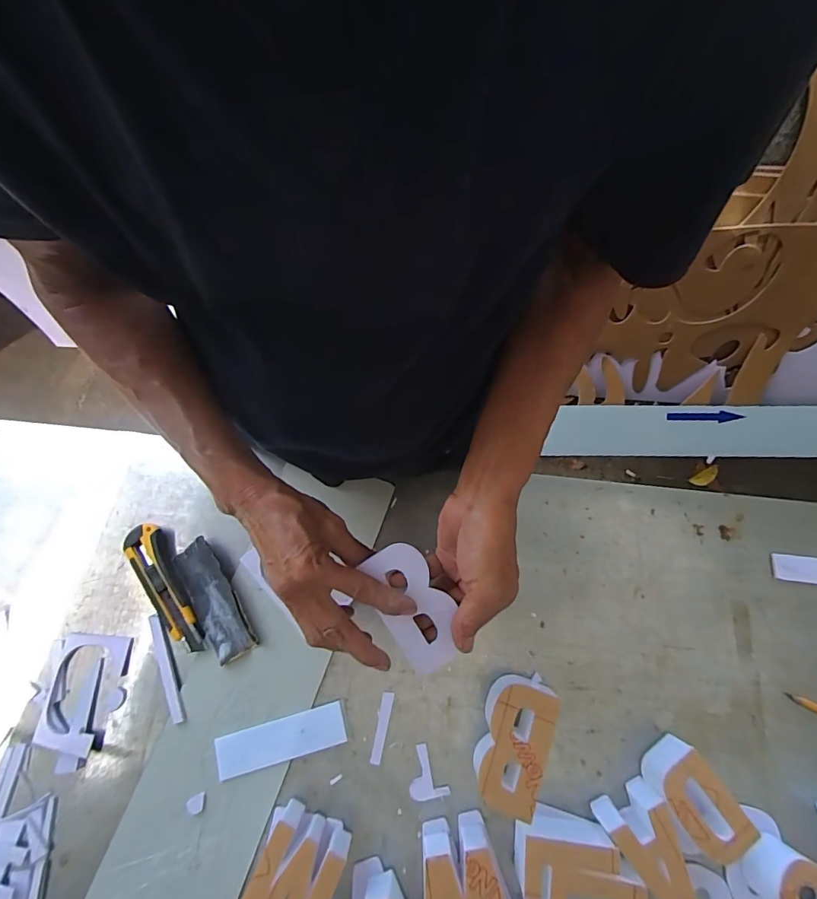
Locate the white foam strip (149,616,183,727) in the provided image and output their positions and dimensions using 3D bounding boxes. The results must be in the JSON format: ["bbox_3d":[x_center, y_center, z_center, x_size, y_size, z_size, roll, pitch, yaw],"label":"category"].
[{"bbox_3d":[-0.265,0.237,0.469,0.014,0.005,0.114,-24,74,-5],"label":"white foam strip"}]

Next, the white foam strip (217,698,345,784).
[{"bbox_3d":[-0.132,0.300,0.444,0.131,0.007,0.039,-16,73,-3],"label":"white foam strip"}]

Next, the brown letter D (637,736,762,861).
[{"bbox_3d":[0.267,0.328,0.407,0.055,0.045,0.080,-36,75,-9],"label":"brown letter D"}]

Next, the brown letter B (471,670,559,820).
[{"bbox_3d":[0.105,0.287,0.428,0.056,0.043,0.112,17,74,7],"label":"brown letter B"}]

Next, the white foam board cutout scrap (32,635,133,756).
[{"bbox_3d":[-0.350,0.259,0.460,0.078,0.009,0.109,5,73,3],"label":"white foam board cutout scrap"}]

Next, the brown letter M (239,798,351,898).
[{"bbox_3d":[-0.104,0.390,0.397,0.075,0.045,0.084,19,74,7],"label":"brown letter M"}]

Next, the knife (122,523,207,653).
[{"bbox_3d":[-0.277,0.158,0.486,0.041,0.018,0.155,-29,74,-7],"label":"knife"}]

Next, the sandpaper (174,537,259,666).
[{"bbox_3d":[-0.218,0.166,0.481,0.048,0.020,0.137,-32,74,-8],"label":"sandpaper"}]

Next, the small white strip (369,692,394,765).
[{"bbox_3d":[-0.029,0.291,0.450,0.012,0.004,0.067,12,74,5],"label":"small white strip"}]

